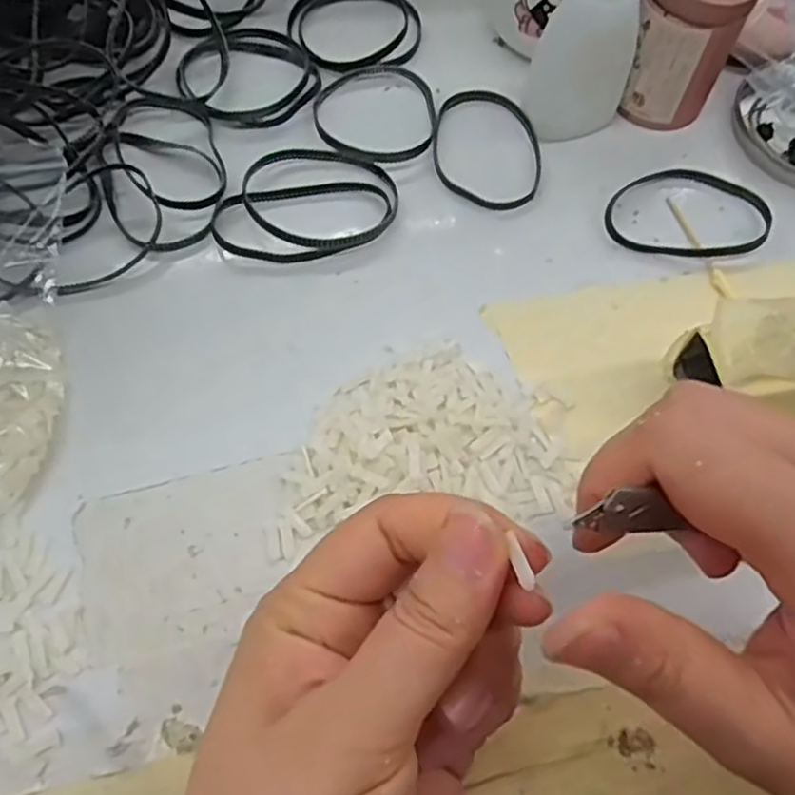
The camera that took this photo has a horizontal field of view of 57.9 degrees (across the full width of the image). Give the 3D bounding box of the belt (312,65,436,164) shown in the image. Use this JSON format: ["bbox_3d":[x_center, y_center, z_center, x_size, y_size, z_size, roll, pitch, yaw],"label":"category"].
[{"bbox_3d":[-0.009,-0.129,0.326,0.057,0.006,0.061,1,64,-3],"label":"belt"}]

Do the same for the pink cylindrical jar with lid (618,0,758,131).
[{"bbox_3d":[0.123,-0.157,0.313,0.043,0.066,0.038,20,65,7],"label":"pink cylindrical jar with lid"}]

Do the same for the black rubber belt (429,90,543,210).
[{"bbox_3d":[0.040,-0.112,0.320,0.049,0.004,0.066,-6,65,-6],"label":"black rubber belt"}]

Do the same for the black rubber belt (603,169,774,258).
[{"bbox_3d":[0.125,-0.080,0.308,0.071,0.008,0.046,10,64,2],"label":"black rubber belt"}]

